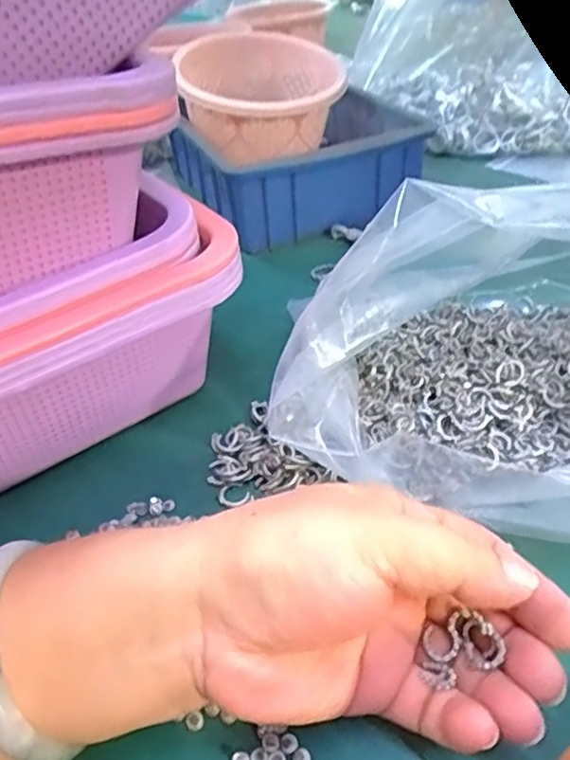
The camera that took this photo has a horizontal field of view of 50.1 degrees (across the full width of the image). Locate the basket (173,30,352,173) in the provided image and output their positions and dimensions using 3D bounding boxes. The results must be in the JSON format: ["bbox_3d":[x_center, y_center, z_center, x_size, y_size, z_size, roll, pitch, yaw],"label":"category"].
[{"bbox_3d":[-0.025,-0.267,0.560,0.139,0.065,0.172,-13,41,-6],"label":"basket"}]

